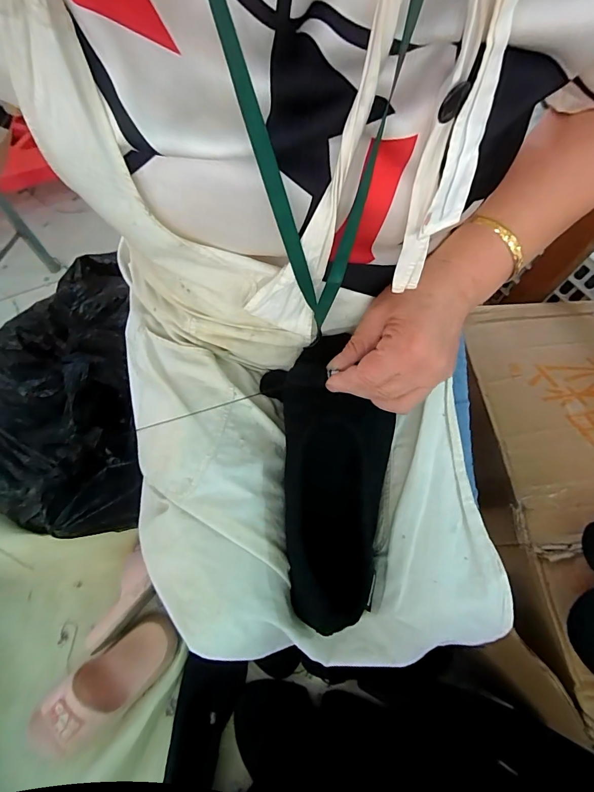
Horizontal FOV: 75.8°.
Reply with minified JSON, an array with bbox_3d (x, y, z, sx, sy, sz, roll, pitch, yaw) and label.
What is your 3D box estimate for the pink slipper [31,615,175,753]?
[{"bbox_3d":[-0.309,0.464,0.602,0.228,0.063,0.100,-36,72,-14],"label":"pink slipper"}]

